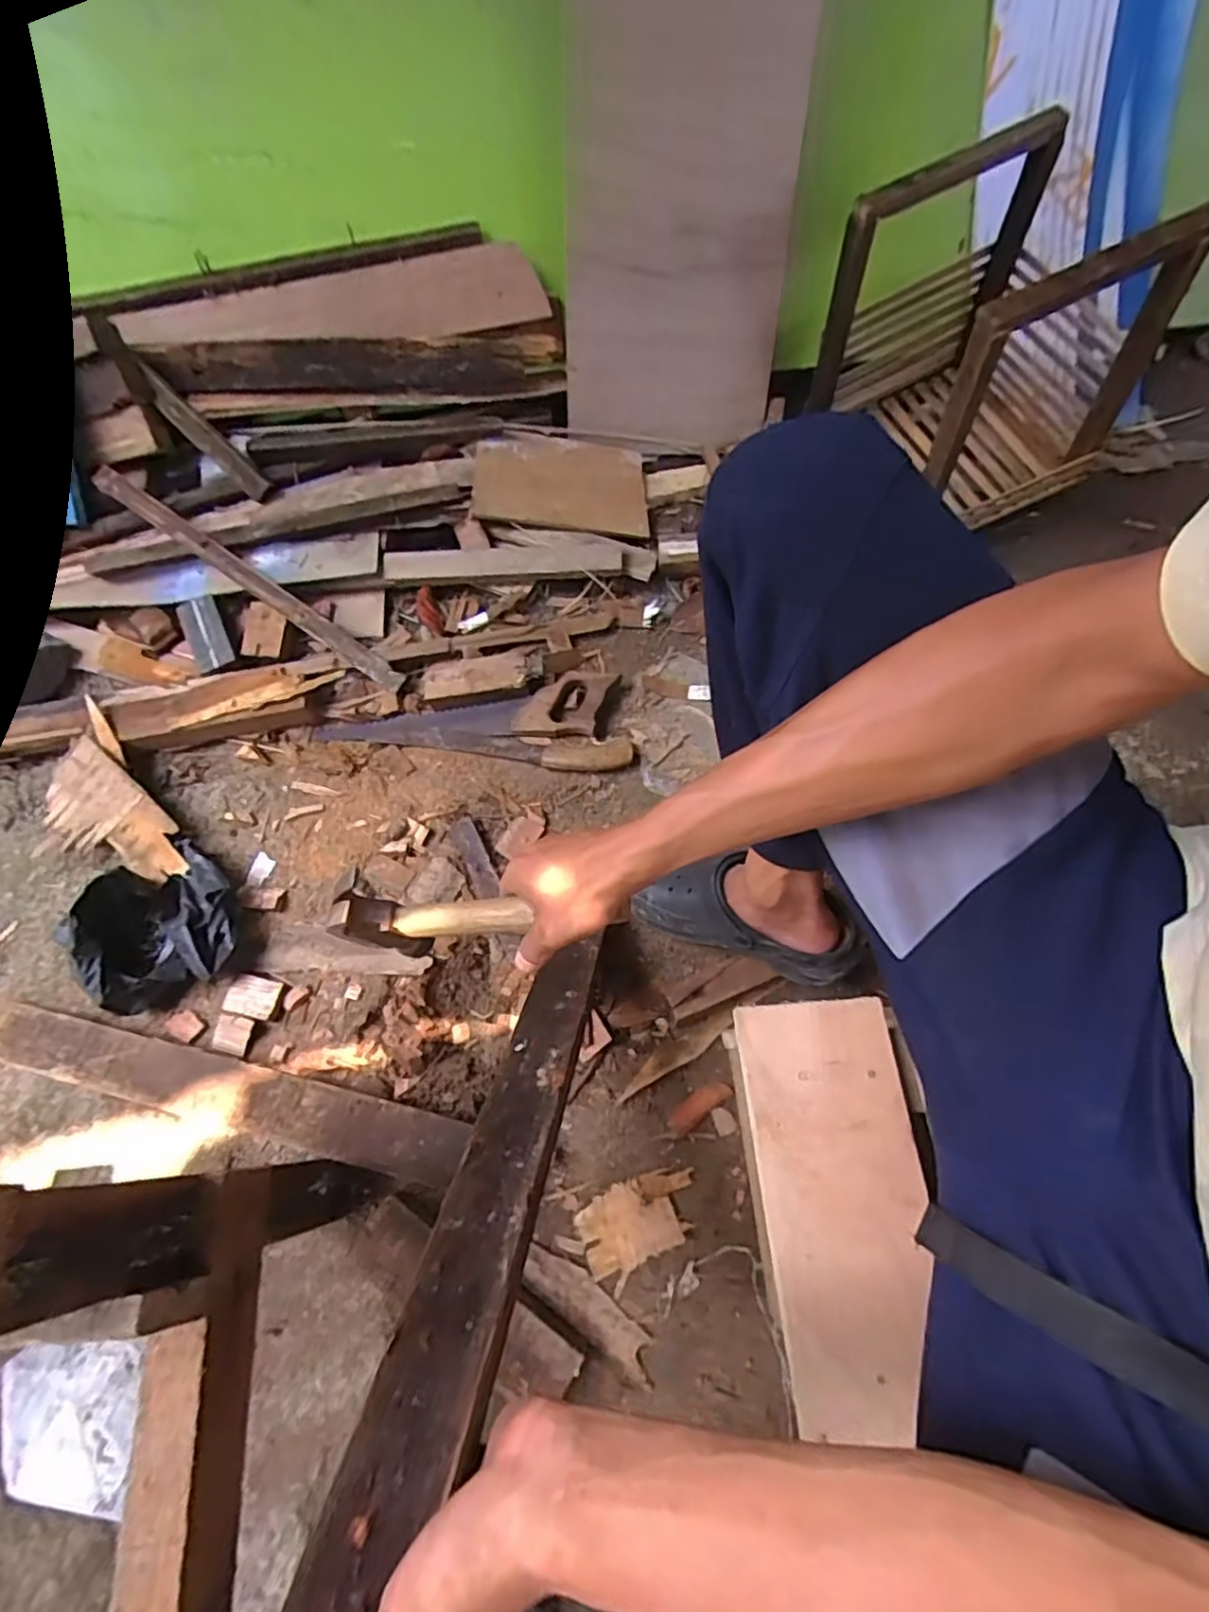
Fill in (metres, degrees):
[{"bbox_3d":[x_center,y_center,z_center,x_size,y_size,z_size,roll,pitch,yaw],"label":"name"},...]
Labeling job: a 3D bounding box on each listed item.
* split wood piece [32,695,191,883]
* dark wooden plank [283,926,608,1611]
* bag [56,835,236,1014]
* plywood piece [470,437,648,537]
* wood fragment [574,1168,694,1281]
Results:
[{"bbox_3d":[-0.631,0.014,0.836,0.142,0.018,0.277,-43,72,-1],"label":"split wood piece"},{"bbox_3d":[-0.081,0.283,0.409,0.062,0.017,0.632,11,26,5],"label":"dark wooden plank"},{"bbox_3d":[-0.503,0.128,0.755,0.146,0.093,0.173,-21,66,-10],"label":"bag"},{"bbox_3d":[-0.066,-0.499,1.032,0.263,0.021,0.153,2,78,-9],"label":"plywood piece"},{"bbox_3d":[0.036,0.416,0.671,0.119,0.010,0.068,-20,66,-9],"label":"wood fragment"}]

